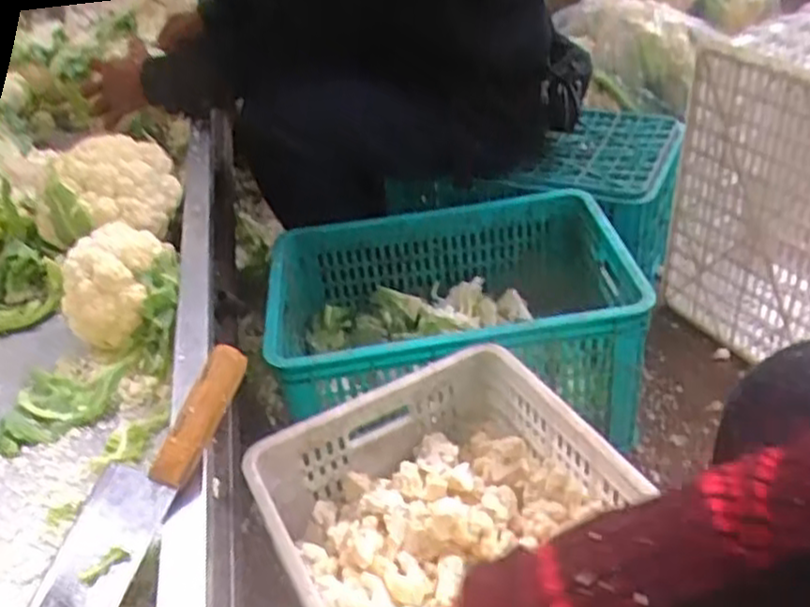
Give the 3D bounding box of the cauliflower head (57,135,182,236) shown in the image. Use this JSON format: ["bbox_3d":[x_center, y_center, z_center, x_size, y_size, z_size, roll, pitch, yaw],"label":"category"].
[{"bbox_3d":[-0.356,-0.154,0.955,0.133,0.093,0.118,-29,43,-27],"label":"cauliflower head"}]

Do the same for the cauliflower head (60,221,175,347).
[{"bbox_3d":[-0.309,-0.016,0.827,0.102,0.112,0.116,9,40,20],"label":"cauliflower head"}]

